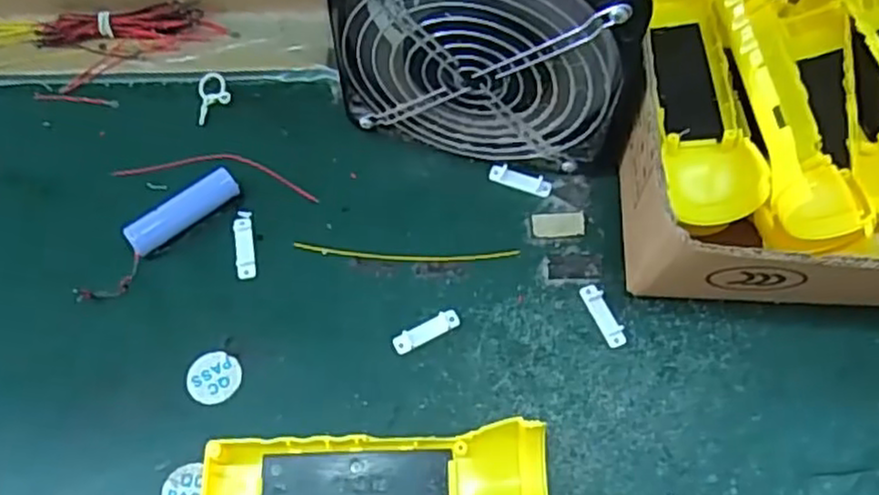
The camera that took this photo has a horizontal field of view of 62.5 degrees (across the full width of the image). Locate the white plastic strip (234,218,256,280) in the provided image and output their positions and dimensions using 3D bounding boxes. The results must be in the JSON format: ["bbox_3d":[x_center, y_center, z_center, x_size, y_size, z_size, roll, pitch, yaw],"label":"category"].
[{"bbox_3d":[-0.110,0.000,0.409,0.010,0.004,0.038,-9,65,-5],"label":"white plastic strip"}]

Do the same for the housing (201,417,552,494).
[{"bbox_3d":[-0.029,0.115,0.347,0.163,0.024,0.049,-3,64,-2],"label":"housing"}]

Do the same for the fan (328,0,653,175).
[{"bbox_3d":[0.029,-0.109,0.383,0.155,0.148,0.062,15,65,7],"label":"fan"}]

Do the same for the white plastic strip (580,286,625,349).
[{"bbox_3d":[0.089,0.037,0.394,0.012,0.004,0.037,-23,66,-11],"label":"white plastic strip"}]

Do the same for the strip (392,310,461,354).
[{"bbox_3d":[-0.006,0.045,0.391,0.038,0.005,0.010,-25,67,-12],"label":"strip"}]

